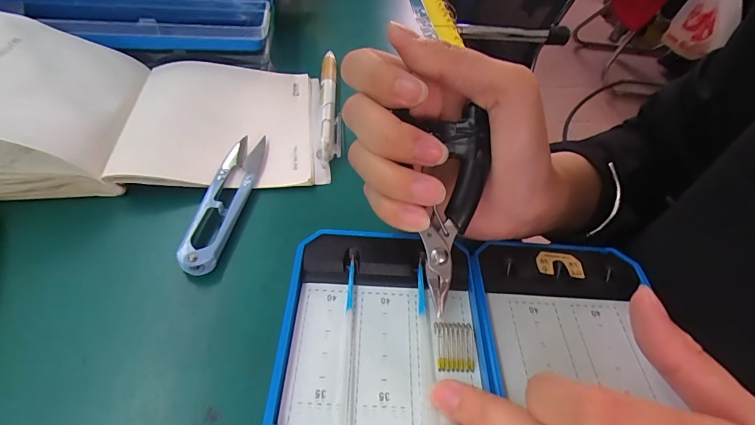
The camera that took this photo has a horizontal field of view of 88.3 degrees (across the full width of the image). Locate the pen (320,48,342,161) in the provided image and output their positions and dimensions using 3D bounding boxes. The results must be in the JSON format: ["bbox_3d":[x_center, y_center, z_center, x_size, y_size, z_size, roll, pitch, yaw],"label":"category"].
[{"bbox_3d":[-0.035,-0.085,0.293,0.014,0.014,0.132,-1,47,-8],"label":"pen"}]

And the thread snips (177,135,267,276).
[{"bbox_3d":[-0.087,-0.008,0.224,0.022,0.010,0.106,8,47,0],"label":"thread snips"}]

